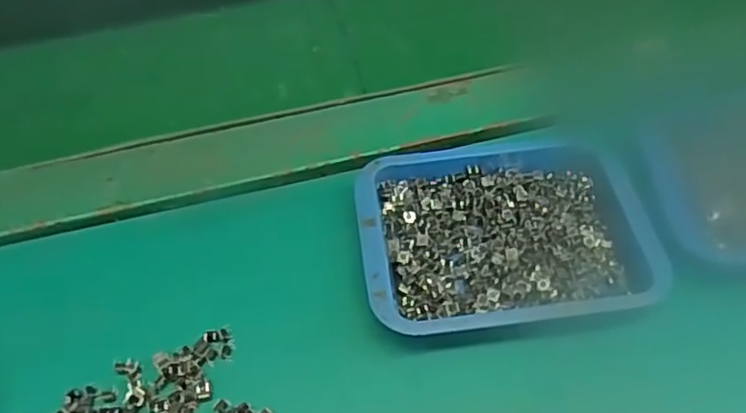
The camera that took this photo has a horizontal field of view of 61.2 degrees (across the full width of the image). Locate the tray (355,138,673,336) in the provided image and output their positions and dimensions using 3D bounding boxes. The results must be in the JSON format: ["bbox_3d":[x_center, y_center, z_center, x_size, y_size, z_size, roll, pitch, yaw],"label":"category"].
[{"bbox_3d":[0.076,0.012,0.360,0.164,0.023,0.120,-8,54,-3],"label":"tray"}]

